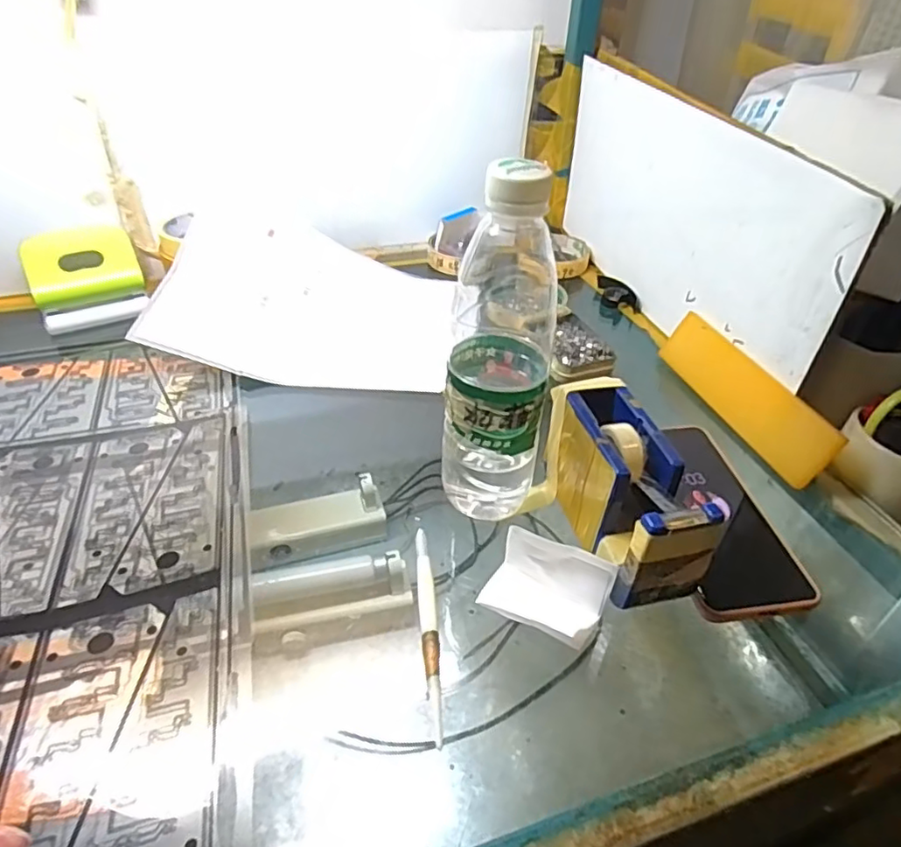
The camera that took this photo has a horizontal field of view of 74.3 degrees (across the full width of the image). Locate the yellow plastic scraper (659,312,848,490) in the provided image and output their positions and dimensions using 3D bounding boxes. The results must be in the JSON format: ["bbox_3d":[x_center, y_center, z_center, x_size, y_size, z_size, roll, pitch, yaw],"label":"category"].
[{"bbox_3d":[0.240,-0.027,0.495,0.005,0.054,0.186,19,29,-33],"label":"yellow plastic scraper"}]

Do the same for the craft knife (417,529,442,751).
[{"bbox_3d":[-0.012,0.115,0.344,0.010,0.010,0.133,-3,40,-5],"label":"craft knife"}]

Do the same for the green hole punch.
[{"bbox_3d":[-0.359,-0.146,0.584,0.099,0.072,0.041,-20,44,-24],"label":"green hole punch"}]

